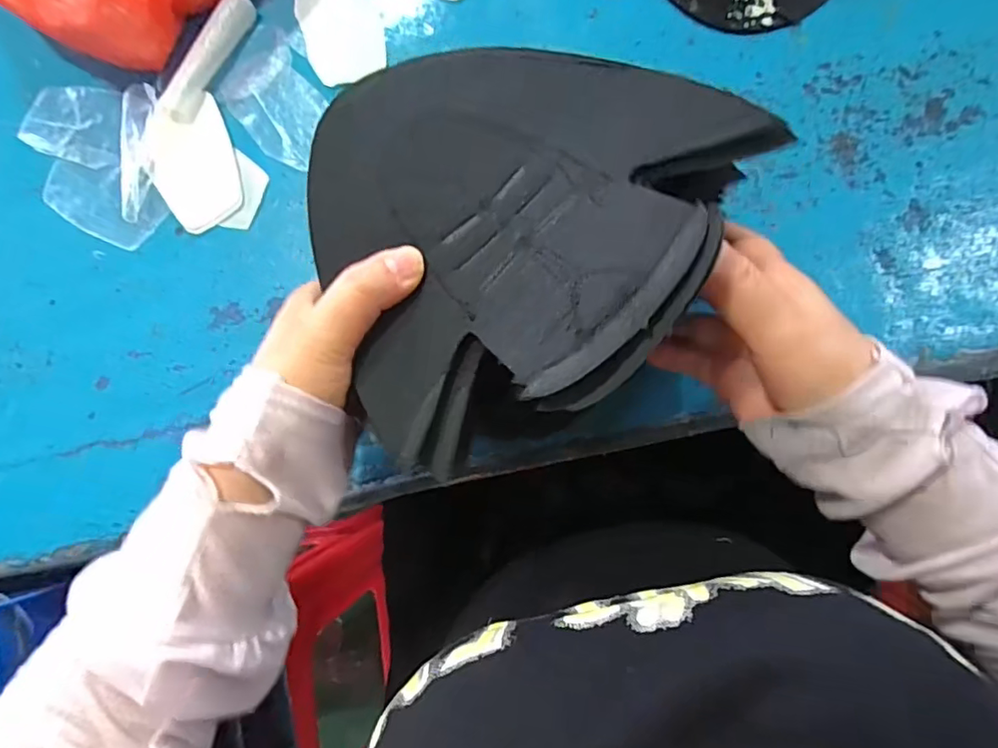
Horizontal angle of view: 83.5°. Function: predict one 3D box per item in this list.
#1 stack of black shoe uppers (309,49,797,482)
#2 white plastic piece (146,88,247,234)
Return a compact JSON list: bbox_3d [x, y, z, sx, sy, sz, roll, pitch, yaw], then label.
[{"bbox_3d":[-0.011,-0.066,0.233,0.180,0.052,0.194,35,88,8],"label":"stack of black shoe uppers"},{"bbox_3d":[-0.209,-0.142,0.382,0.055,0.004,0.085,-23,85,-3],"label":"white plastic piece"}]

